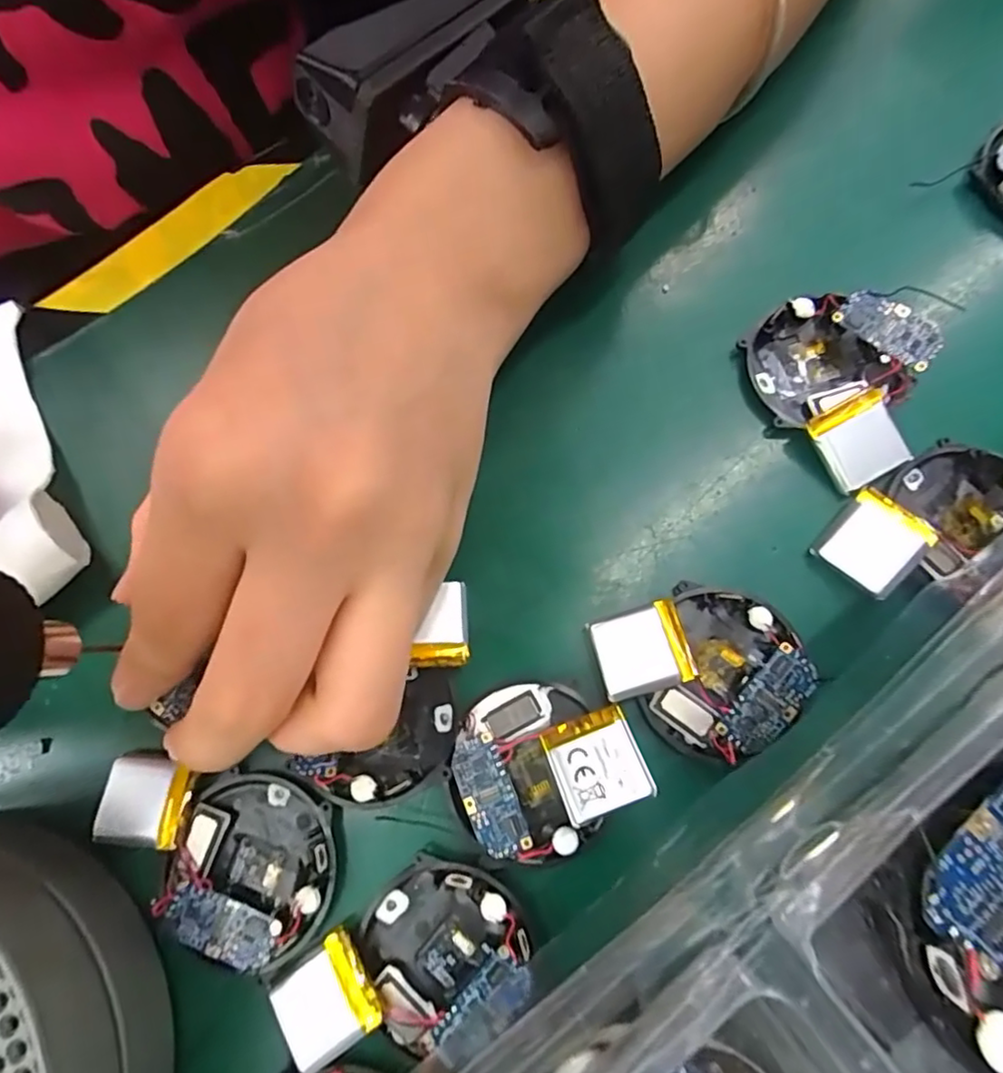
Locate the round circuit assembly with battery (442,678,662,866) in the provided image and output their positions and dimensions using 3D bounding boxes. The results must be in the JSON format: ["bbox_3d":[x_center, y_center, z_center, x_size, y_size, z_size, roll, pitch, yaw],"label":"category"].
[{"bbox_3d":[0.010,0.056,0.147,0.044,0.012,0.040,-1,77,3],"label":"round circuit assembly with battery"}]

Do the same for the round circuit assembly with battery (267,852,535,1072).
[{"bbox_3d":[-0.020,0.102,0.138,0.055,0.008,0.038,-39,78,-6],"label":"round circuit assembly with battery"}]

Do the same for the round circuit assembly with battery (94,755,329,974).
[{"bbox_3d":[-0.071,0.079,0.149,0.059,0.006,0.040,8,77,5],"label":"round circuit assembly with battery"}]

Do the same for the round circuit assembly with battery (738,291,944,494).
[{"bbox_3d":[0.097,-0.045,0.167,0.041,0.015,0.053,-35,78,-5],"label":"round circuit assembly with battery"}]

